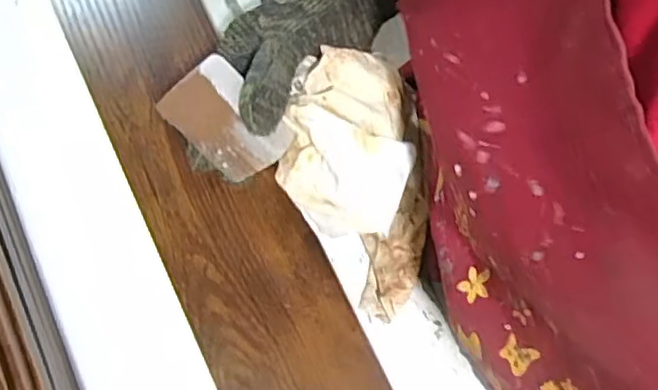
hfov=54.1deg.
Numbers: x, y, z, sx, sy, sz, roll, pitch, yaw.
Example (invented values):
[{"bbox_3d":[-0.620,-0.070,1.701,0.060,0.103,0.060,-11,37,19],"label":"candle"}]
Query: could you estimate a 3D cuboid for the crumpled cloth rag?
[{"bbox_3d":[0.029,0.008,0.405,0.087,0.180,0.069,-28,40,-8],"label":"crumpled cloth rag"}]

